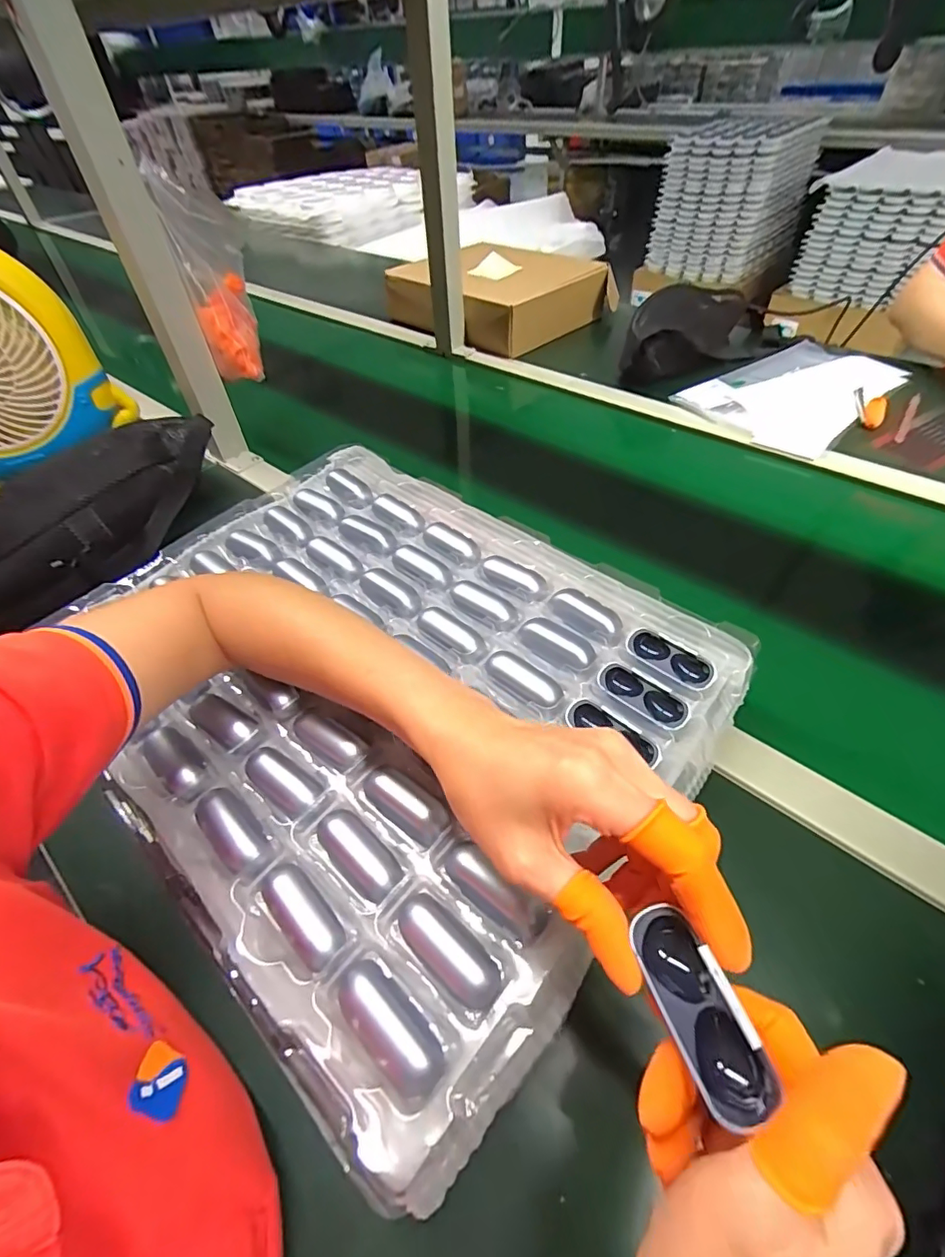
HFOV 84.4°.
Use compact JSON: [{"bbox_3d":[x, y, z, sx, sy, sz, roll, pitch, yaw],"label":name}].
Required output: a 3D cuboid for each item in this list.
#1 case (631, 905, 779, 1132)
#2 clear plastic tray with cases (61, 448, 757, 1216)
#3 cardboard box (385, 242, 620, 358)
[{"bbox_3d":[0.073,0.122,0.169,0.020,0.016,0.056,-17,54,-11],"label":"case"},{"bbox_3d":[-0.073,0.026,0.379,0.447,0.036,0.351,32,57,29],"label":"clear plastic tray with cases"},{"bbox_3d":[0.056,-0.619,0.962,0.302,0.090,0.278,33,58,29],"label":"cardboard box"}]

